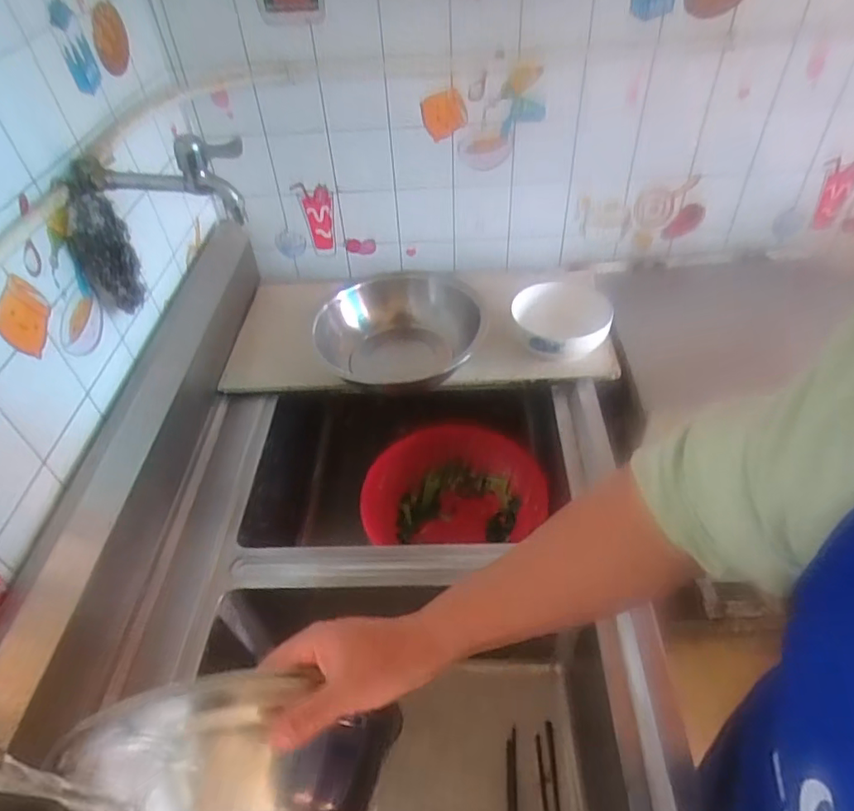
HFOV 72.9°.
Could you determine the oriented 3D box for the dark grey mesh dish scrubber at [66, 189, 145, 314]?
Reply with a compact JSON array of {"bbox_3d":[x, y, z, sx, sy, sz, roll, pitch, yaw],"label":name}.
[{"bbox_3d":[-0.355,-0.166,0.640,0.062,0.128,0.053,-27,49,-20],"label":"dark grey mesh dish scrubber"}]

